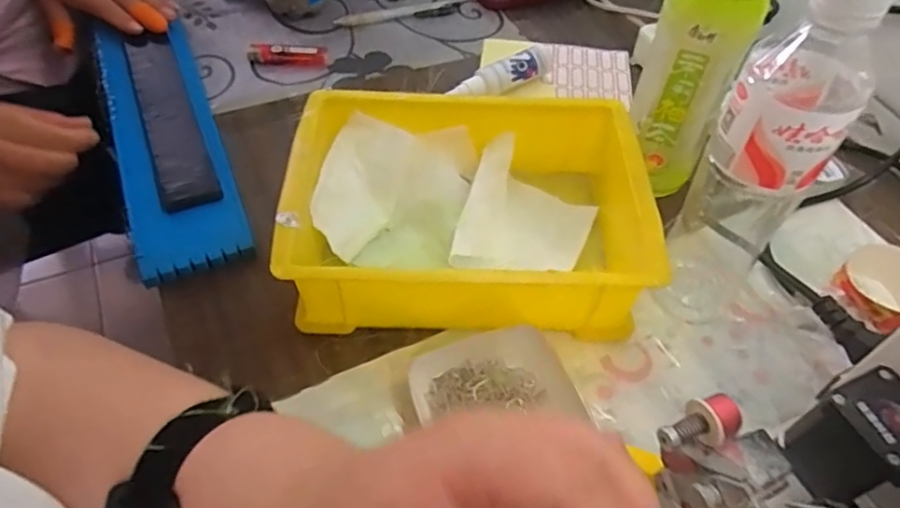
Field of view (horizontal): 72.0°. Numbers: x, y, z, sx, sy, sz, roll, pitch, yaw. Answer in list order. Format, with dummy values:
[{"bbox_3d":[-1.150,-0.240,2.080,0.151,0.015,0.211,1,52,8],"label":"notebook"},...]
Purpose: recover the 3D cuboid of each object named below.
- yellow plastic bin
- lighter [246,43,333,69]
[{"bbox_3d":[0.011,-0.033,0.451,0.239,0.075,0.175,1,53,-2],"label":"yellow plastic bin"},{"bbox_3d":[-0.159,-0.195,0.612,0.077,0.009,0.029,4,53,1],"label":"lighter"}]

